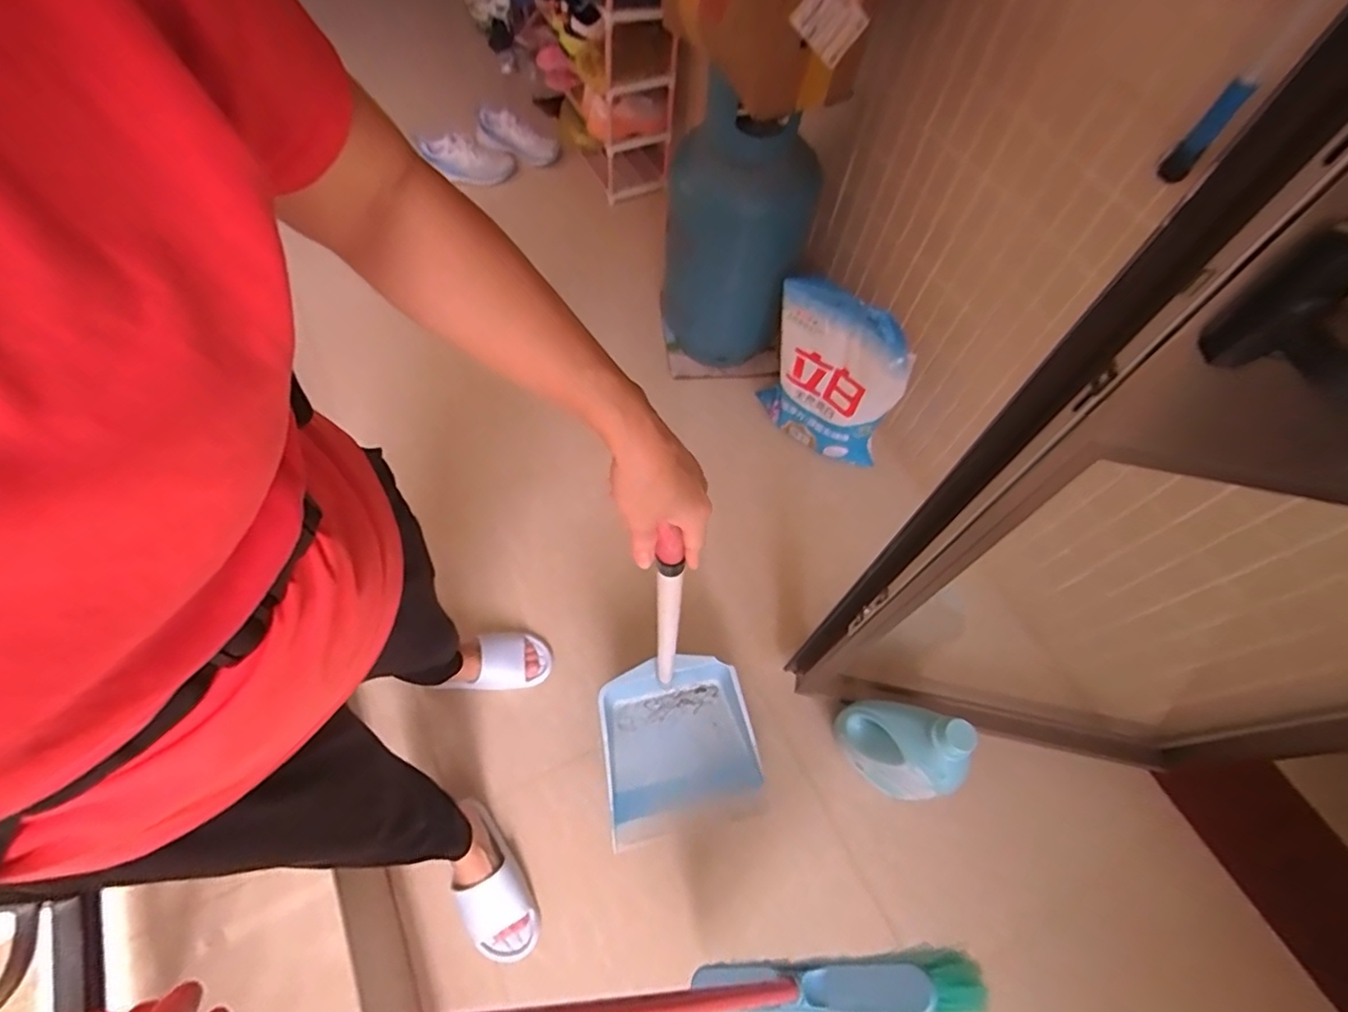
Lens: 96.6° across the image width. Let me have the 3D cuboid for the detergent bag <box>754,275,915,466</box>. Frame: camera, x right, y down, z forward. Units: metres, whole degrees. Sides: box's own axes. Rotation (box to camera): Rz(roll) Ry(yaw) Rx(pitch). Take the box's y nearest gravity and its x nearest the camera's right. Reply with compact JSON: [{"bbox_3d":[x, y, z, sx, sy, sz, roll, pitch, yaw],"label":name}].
[{"bbox_3d":[0.349,-0.295,1.329,0.318,0.368,0.115,40,50,19],"label":"detergent bag"}]

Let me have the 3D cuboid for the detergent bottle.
[{"bbox_3d":[0.370,0.389,0.981,0.183,0.284,0.079,37,65,17],"label":"detergent bottle"}]

